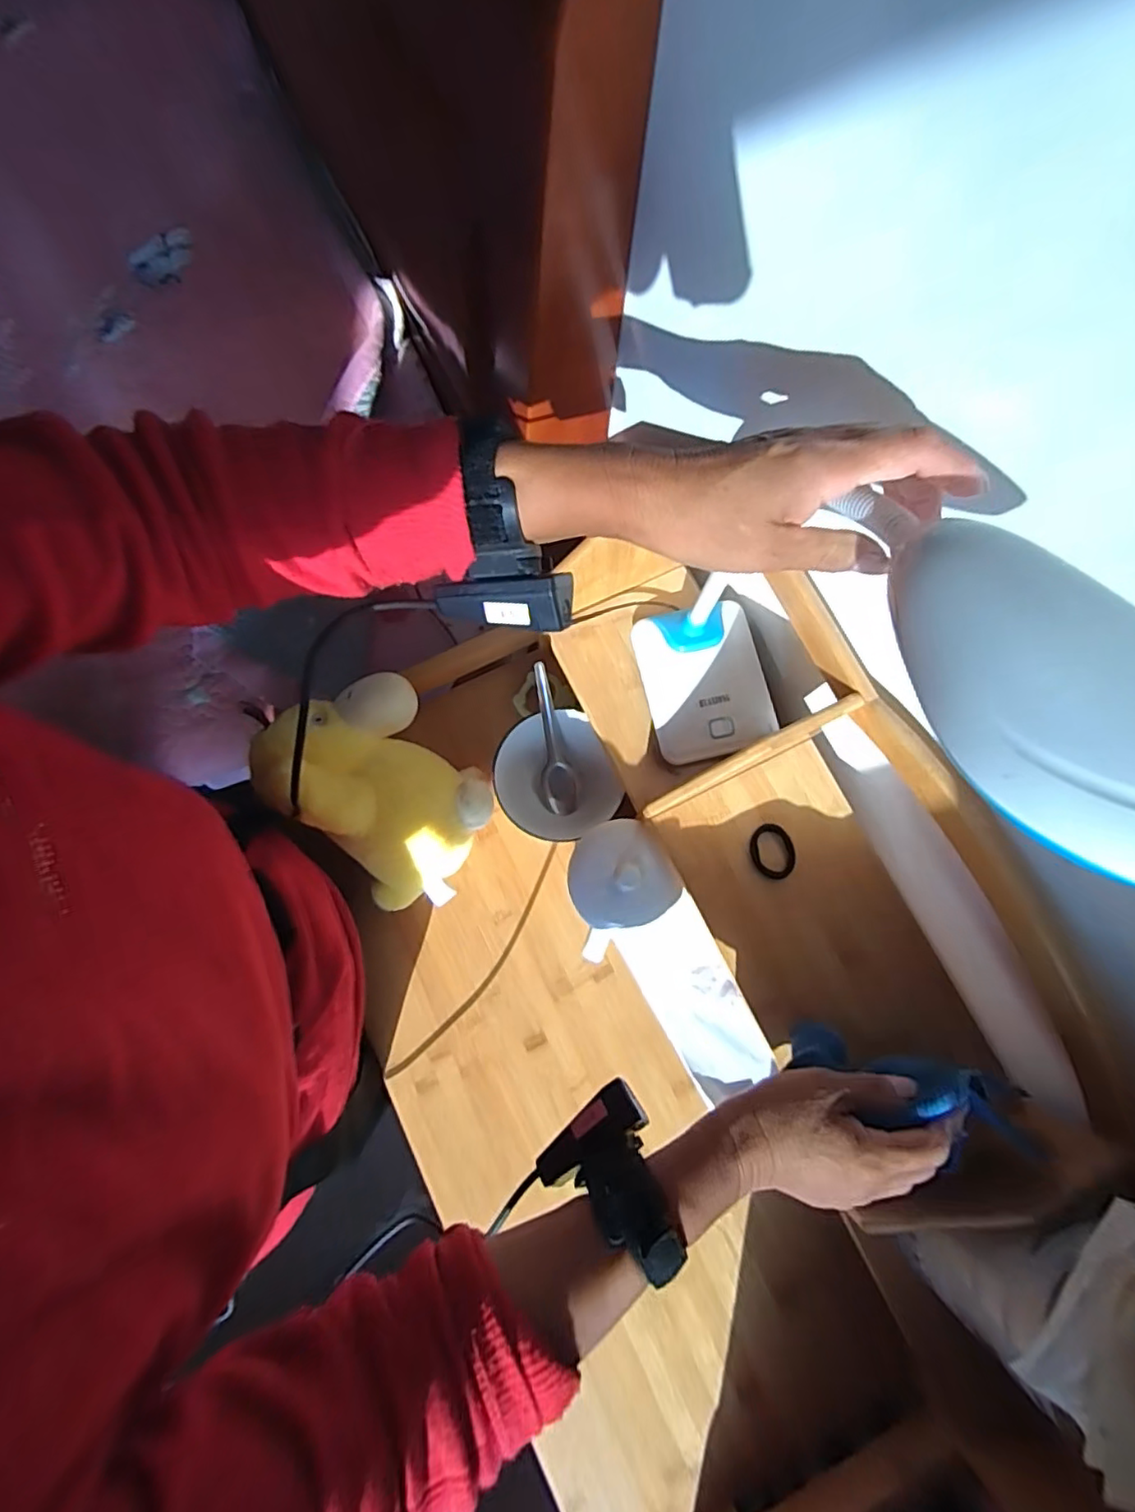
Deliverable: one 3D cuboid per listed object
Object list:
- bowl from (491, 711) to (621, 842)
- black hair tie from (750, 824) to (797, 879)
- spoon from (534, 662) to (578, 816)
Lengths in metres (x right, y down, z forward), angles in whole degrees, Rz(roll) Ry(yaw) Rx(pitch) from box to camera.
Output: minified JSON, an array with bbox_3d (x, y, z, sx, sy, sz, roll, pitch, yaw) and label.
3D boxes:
[{"bbox_3d":[-0.011,0.024,0.602,0.111,0.060,0.119,0,80,-1],"label":"bowl"},{"bbox_3d":[0.166,0.078,0.497,0.033,0.008,0.044,-8,80,-2],"label":"black hair tie"},{"bbox_3d":[-0.016,-0.015,0.598,0.033,0.036,0.156,-11,111,-3],"label":"spoon"}]

